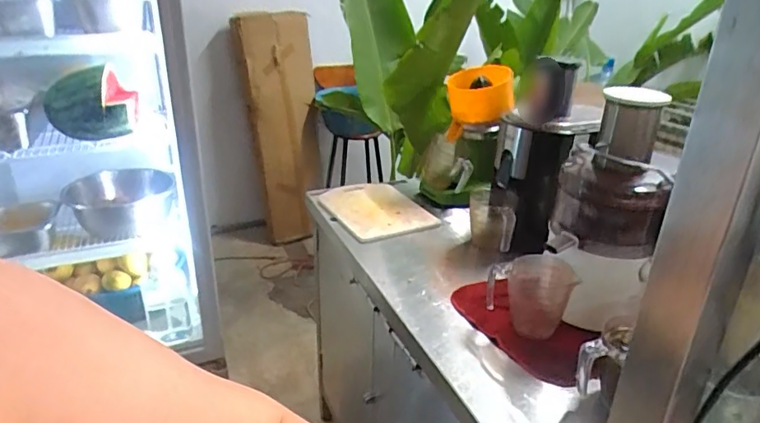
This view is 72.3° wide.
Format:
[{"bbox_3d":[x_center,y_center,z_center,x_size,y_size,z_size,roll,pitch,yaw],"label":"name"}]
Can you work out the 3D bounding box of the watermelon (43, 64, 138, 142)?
[{"bbox_3d":[-0.665,-0.251,1.203,0.178,0.152,0.123,-17,30,-33],"label":"watermelon"}]

